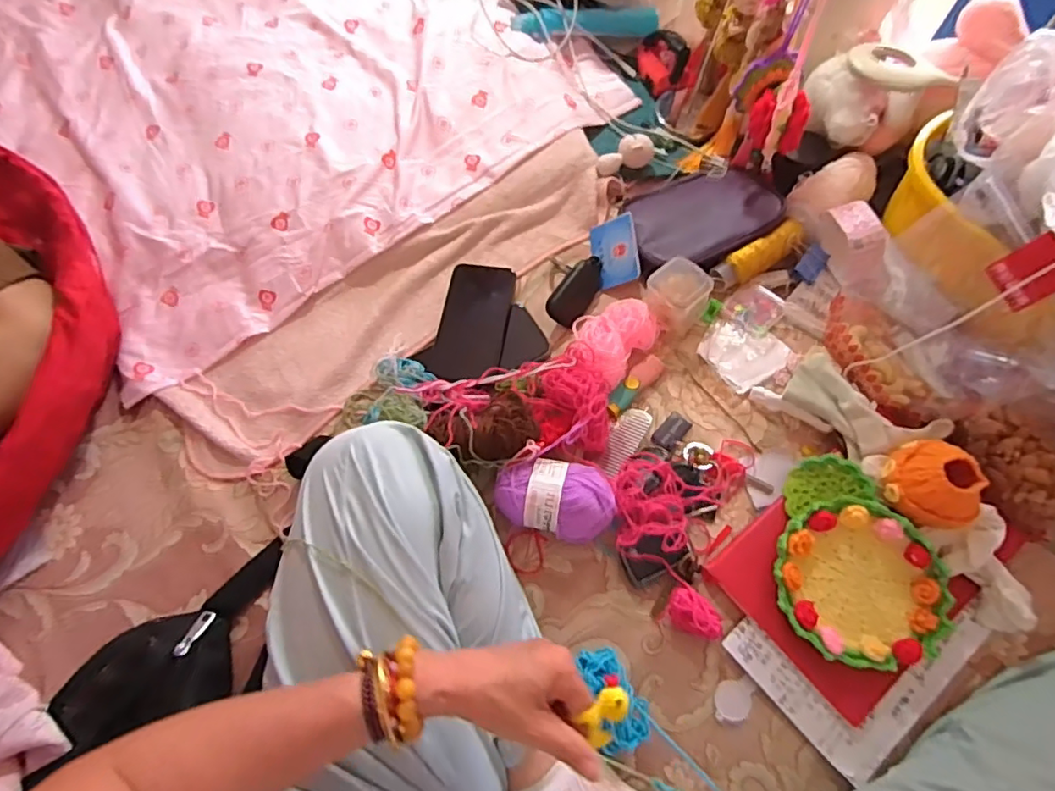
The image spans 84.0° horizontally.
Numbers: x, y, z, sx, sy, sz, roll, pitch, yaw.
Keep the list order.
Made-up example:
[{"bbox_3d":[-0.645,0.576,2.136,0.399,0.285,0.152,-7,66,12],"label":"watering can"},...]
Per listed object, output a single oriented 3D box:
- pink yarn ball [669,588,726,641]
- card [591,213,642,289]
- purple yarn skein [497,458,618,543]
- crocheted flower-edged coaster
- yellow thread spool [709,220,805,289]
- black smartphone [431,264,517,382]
[{"bbox_3d":[0.156,0.200,0.532,0.053,0.032,0.036,19,69,8],"label":"pink yarn ball"},{"bbox_3d":[0.103,-0.169,0.685,0.054,0.007,0.085,-18,67,29],"label":"card"},{"bbox_3d":[0.028,0.099,0.566,0.110,0.056,0.069,16,69,6],"label":"purple yarn skein"},{"bbox_3d":[0.300,0.172,0.524,0.153,0.027,0.133,40,82,10],"label":"crocheted flower-edged coaster"},{"bbox_3d":[0.265,-0.159,0.664,0.115,0.033,0.031,-29,71,-11],"label":"yellow thread spool"},{"bbox_3d":[-0.061,-0.085,0.667,0.075,0.007,0.146,9,68,4],"label":"black smartphone"}]

